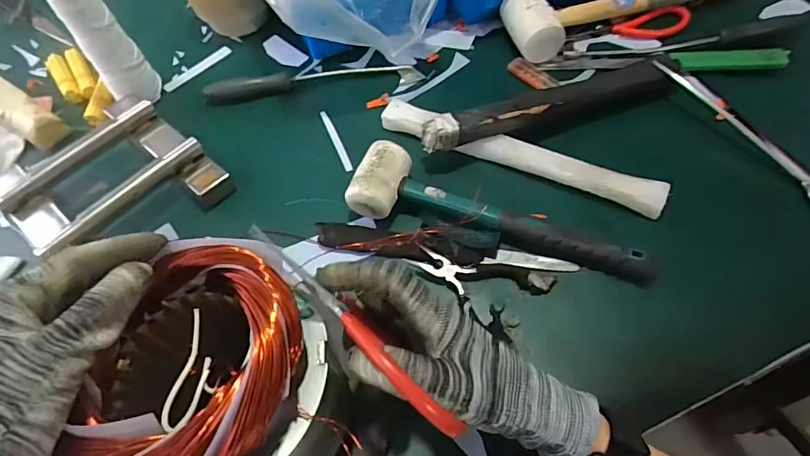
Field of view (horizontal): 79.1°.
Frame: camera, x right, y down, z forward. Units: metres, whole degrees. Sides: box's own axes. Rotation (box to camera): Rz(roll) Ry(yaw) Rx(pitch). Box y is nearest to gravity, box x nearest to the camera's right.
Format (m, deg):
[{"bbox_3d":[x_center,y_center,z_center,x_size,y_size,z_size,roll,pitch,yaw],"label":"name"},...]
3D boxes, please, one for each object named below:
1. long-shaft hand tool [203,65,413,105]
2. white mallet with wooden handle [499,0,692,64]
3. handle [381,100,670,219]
[{"bbox_3d":[-0.121,-0.186,0.604,0.247,0.018,0.027,-12,58,-3],"label":"long-shaft hand tool"},{"bbox_3d":[0.294,-0.286,0.610,0.347,0.054,0.082,-16,58,-5],"label":"white mallet with wooden handle"},{"bbox_3d":[0.113,-0.077,0.513,0.301,0.030,0.033,22,62,17],"label":"handle"}]

